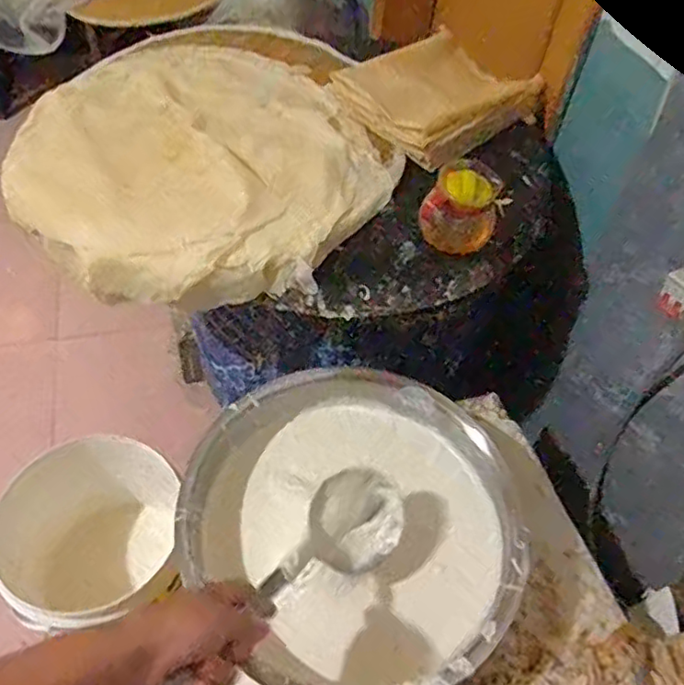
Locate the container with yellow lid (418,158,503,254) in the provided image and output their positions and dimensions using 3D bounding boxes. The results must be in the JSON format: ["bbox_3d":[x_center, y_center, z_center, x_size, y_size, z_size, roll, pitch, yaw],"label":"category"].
[{"bbox_3d":[0.152,-0.172,0.802,0.088,0.100,0.083,3,52,-4],"label":"container with yellow lid"}]

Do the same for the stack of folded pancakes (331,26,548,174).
[{"bbox_3d":[0.151,-0.388,0.982,0.223,0.052,0.328,37,57,21],"label":"stack of folded pancakes"}]

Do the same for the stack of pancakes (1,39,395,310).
[{"bbox_3d":[-0.200,-0.275,0.912,0.535,0.103,0.500,38,58,22],"label":"stack of pancakes"}]

